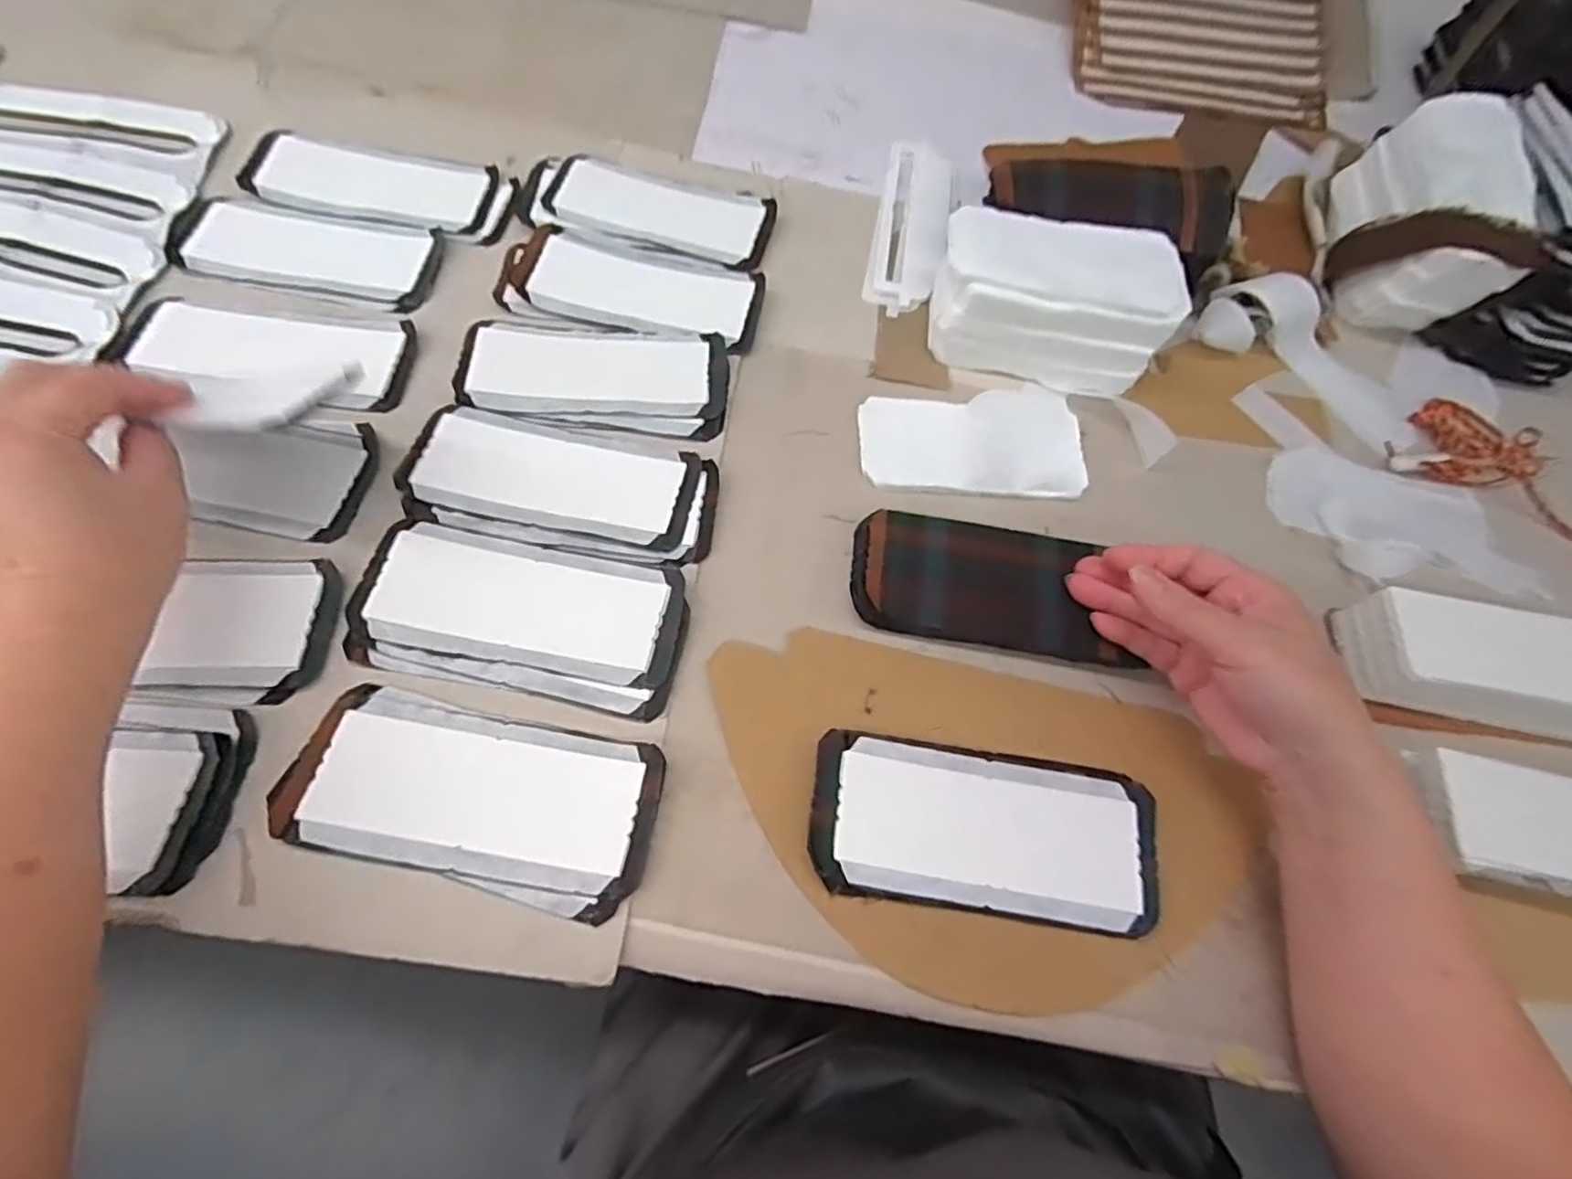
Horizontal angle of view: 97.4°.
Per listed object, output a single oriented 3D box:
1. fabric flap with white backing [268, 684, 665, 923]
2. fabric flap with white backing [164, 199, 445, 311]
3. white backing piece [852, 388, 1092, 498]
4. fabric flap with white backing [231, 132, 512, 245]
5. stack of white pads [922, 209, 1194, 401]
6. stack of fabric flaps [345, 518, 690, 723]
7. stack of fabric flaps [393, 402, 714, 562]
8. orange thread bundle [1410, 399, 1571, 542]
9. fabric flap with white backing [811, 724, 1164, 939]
[{"bbox_3d":[-0.146,0.098,0.326,0.165,0.010,0.078,11,64,2],"label":"fabric flap with white backing"},{"bbox_3d":[-0.331,-0.233,0.474,0.173,0.008,0.069,8,64,1],"label":"fabric flap with white backing"},{"bbox_3d":[0.120,-0.095,0.443,0.140,0.011,0.074,-5,64,-6],"label":"white backing piece"},{"bbox_3d":[-0.296,-0.298,0.505,0.189,0.006,0.079,9,64,1],"label":"fabric flap with white backing"},{"bbox_3d":[0.177,-0.191,0.461,0.154,0.069,0.080,6,64,-1],"label":"stack of white pads"},{"bbox_3d":[-0.140,0.012,0.369,0.168,0.013,0.087,11,64,2],"label":"stack of fabric flaps"},{"bbox_3d":[-0.130,-0.063,0.406,0.177,0.010,0.082,10,64,1],"label":"stack of fabric flaps"},{"bbox_3d":[0.553,-0.041,0.474,0.268,0.050,0.030,35,66,-1],"label":"orange thread bundle"},{"bbox_3d":[0.097,0.117,0.340,0.166,0.018,0.075,8,64,0],"label":"fabric flap with white backing"}]

